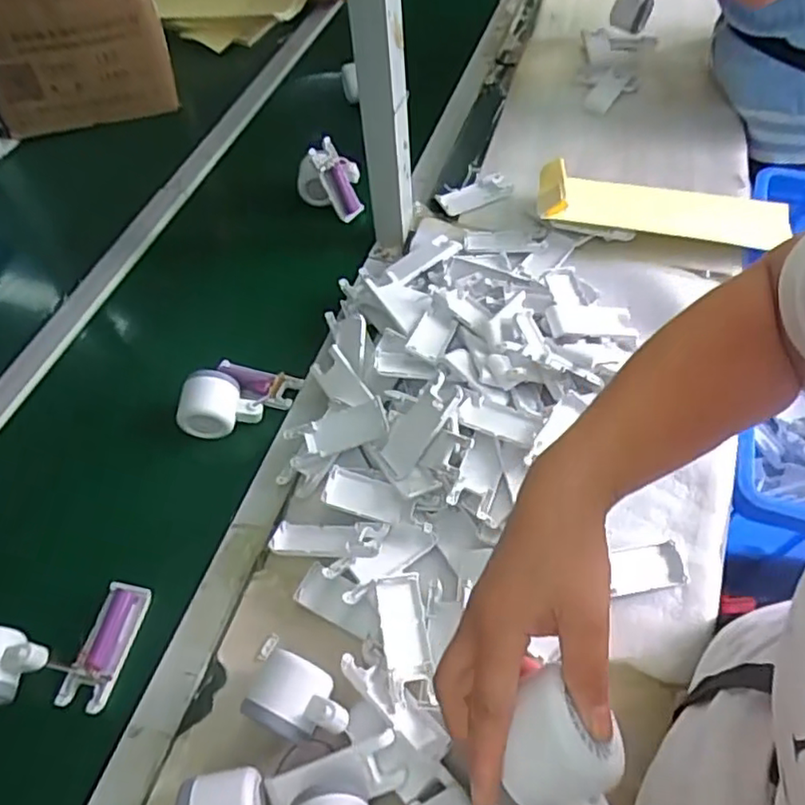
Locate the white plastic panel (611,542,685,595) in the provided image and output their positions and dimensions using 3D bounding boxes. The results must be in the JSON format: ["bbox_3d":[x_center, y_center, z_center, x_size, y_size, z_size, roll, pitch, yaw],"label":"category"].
[{"bbox_3d":[0.216,0.147,0.568,0.069,0.011,0.037,-10,55,-5],"label":"white plastic panel"}]

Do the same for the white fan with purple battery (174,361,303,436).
[{"bbox_3d":[-0.172,-0.009,0.670,0.087,0.056,0.099,16,57,13],"label":"white fan with purple battery"}]

